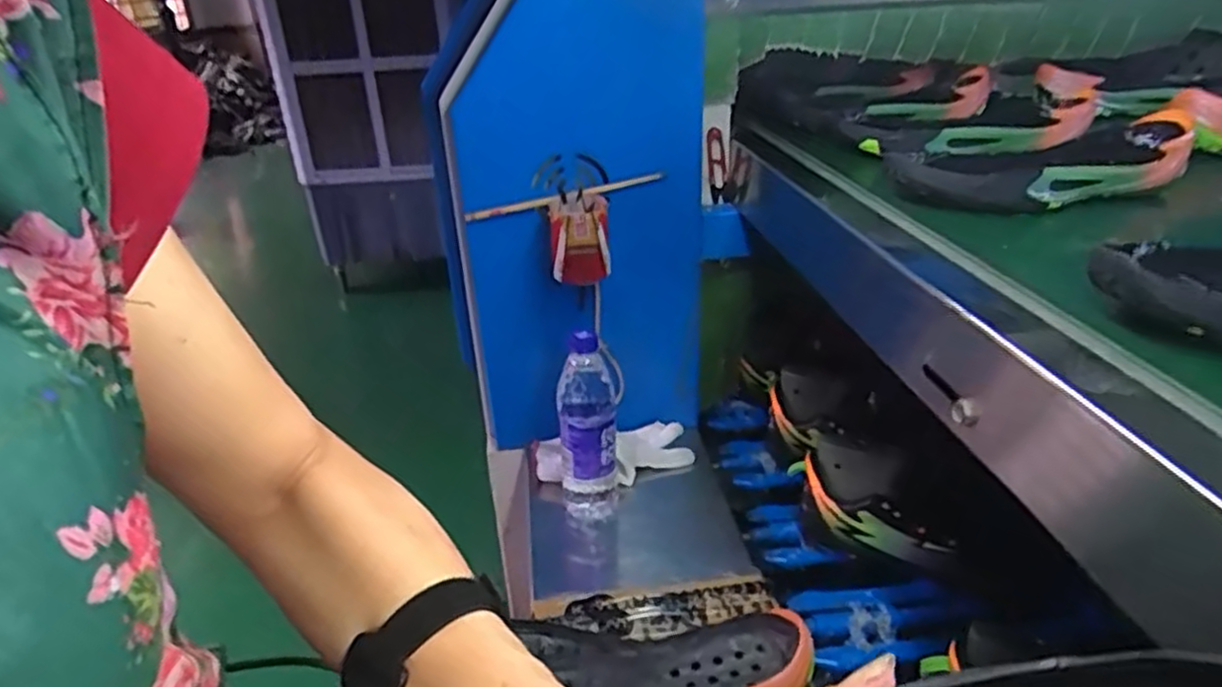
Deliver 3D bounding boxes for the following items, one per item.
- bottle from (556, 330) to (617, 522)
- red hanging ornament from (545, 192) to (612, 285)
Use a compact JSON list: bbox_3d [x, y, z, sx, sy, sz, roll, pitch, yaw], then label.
[{"bbox_3d":[-0.028,0.102,0.837,0.070,0.240,0.065,-6,24,-4],"label":"bottle"},{"bbox_3d":[-0.036,-0.118,0.839,0.066,0.084,0.070,-5,24,-1],"label":"red hanging ornament"}]

